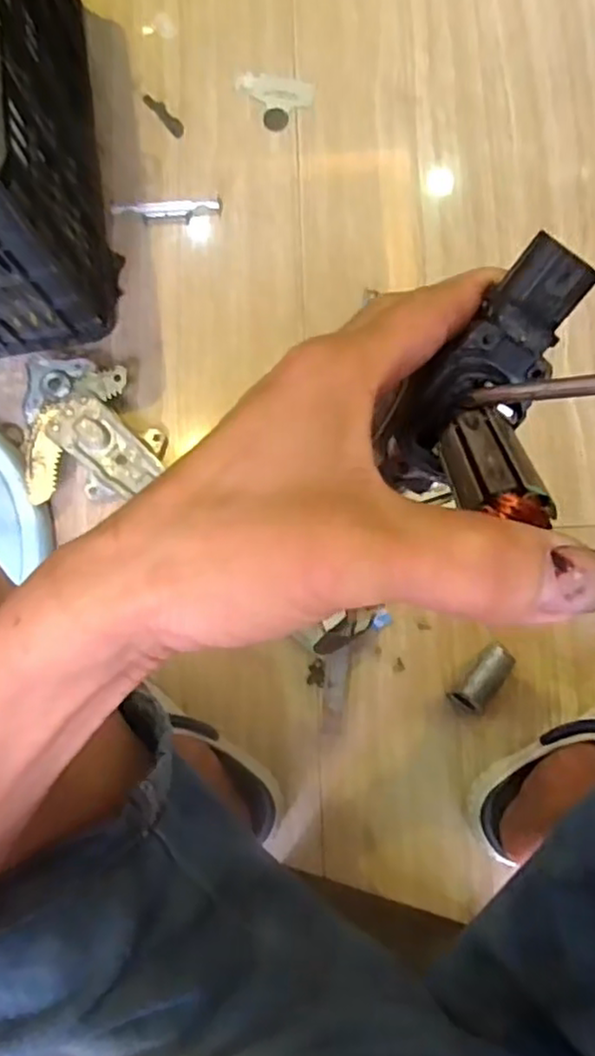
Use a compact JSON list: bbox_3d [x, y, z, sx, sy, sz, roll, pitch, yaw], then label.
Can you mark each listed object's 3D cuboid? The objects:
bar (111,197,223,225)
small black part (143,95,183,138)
[{"bbox_3d":[-0.155,-0.380,0.805,0.130,0.010,0.033,-1,81,4],"label":"bar"},{"bbox_3d":[-0.162,-0.505,0.825,0.018,0.004,0.069,-40,81,-2],"label":"small black part"}]

